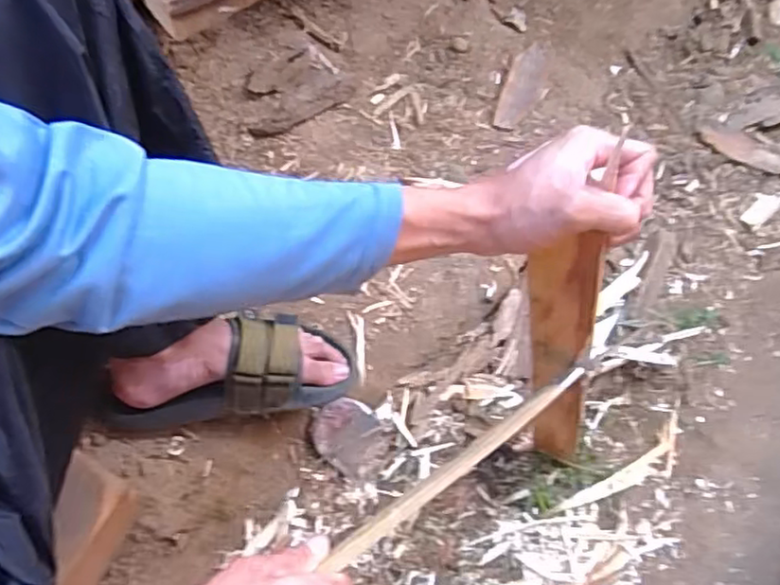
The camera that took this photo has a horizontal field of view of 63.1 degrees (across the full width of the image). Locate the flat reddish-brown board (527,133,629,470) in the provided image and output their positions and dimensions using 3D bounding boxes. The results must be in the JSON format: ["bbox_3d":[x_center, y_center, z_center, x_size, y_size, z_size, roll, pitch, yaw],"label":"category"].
[{"bbox_3d":[0.156,0.086,0.595,0.050,0.459,0.011,14,62,21],"label":"flat reddish-brown board"}]

